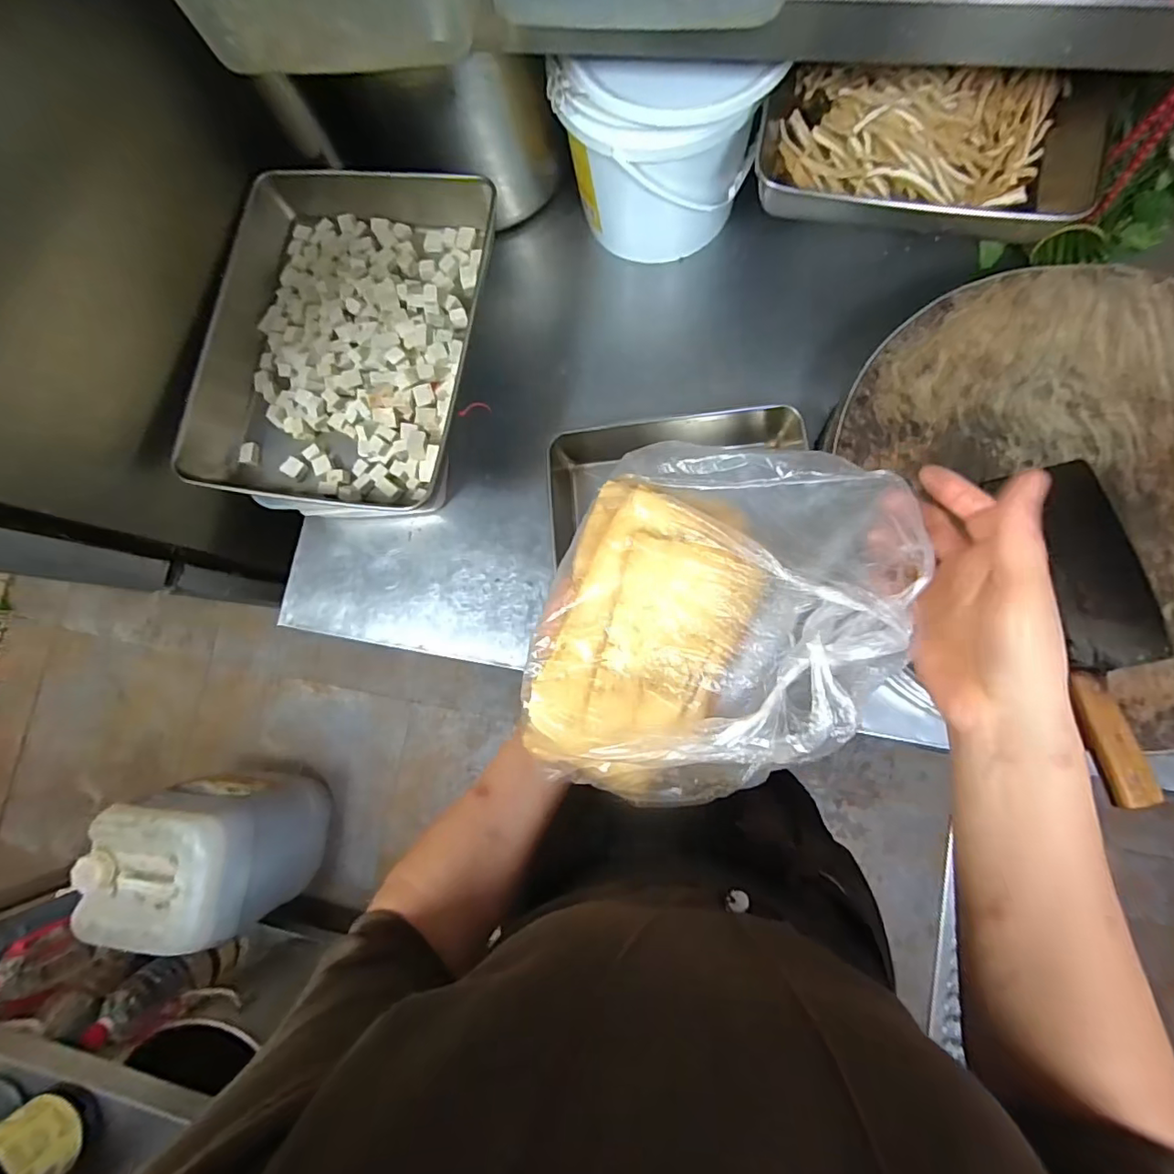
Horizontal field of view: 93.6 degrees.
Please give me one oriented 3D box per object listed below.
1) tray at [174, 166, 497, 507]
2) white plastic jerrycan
[{"bbox_3d":[-0.249,-0.266,0.577,0.278,0.054,0.367,6,83,7],"label":"tray"},{"bbox_3d":[-0.764,0.541,1.153,0.276,0.350,0.259,13,84,8],"label":"white plastic jerrycan"}]

